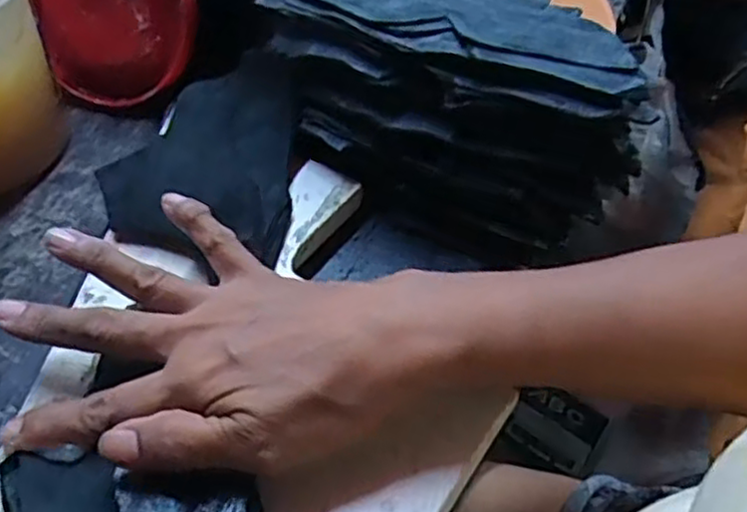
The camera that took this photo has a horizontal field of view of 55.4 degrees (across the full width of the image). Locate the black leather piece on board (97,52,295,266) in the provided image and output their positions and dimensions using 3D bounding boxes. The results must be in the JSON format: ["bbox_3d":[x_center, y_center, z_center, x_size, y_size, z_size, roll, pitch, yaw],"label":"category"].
[{"bbox_3d":[-0.092,-0.062,0.402,0.100,0.016,0.136,6,59,5],"label":"black leather piece on board"}]

